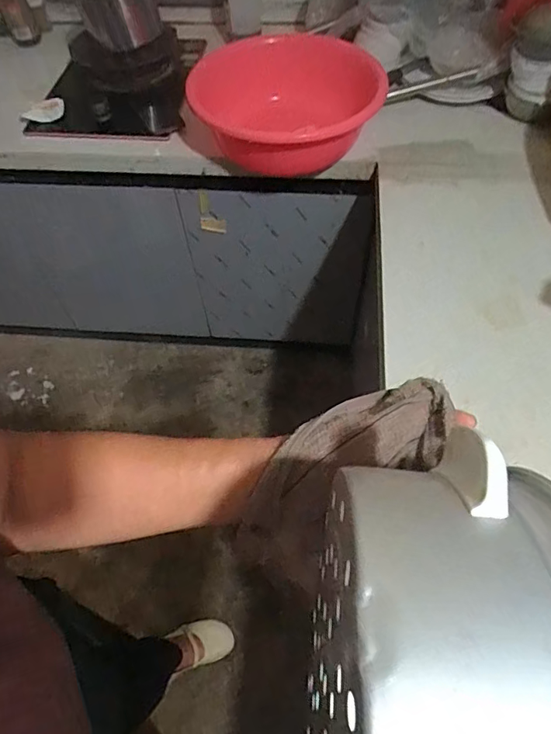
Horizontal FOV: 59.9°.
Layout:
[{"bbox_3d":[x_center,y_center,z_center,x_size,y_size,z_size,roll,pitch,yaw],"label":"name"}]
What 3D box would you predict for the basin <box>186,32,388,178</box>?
[{"bbox_3d":[0.017,-0.505,0.952,0.368,0.145,0.355,12,58,9],"label":"basin"}]

